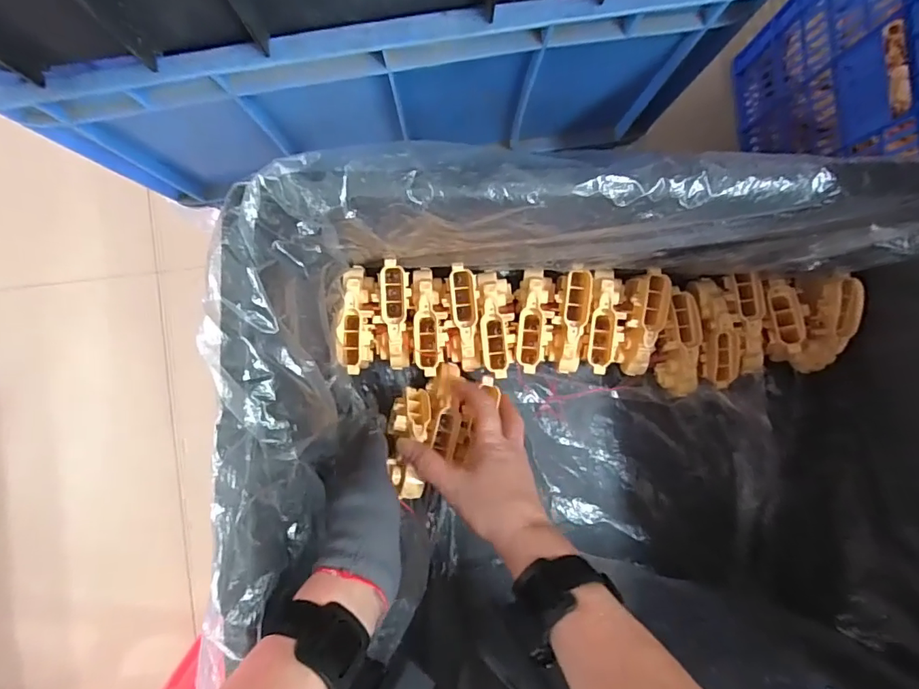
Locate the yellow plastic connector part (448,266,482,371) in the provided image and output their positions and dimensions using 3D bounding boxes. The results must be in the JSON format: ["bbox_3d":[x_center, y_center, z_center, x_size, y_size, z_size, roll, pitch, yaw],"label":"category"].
[{"bbox_3d":[0.006,-0.025,0.482,0.024,0.036,0.101,-5,90,0],"label":"yellow plastic connector part"}]

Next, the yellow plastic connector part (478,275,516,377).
[{"bbox_3d":[0.036,-0.019,0.480,0.032,0.032,0.100,-1,90,0],"label":"yellow plastic connector part"}]

